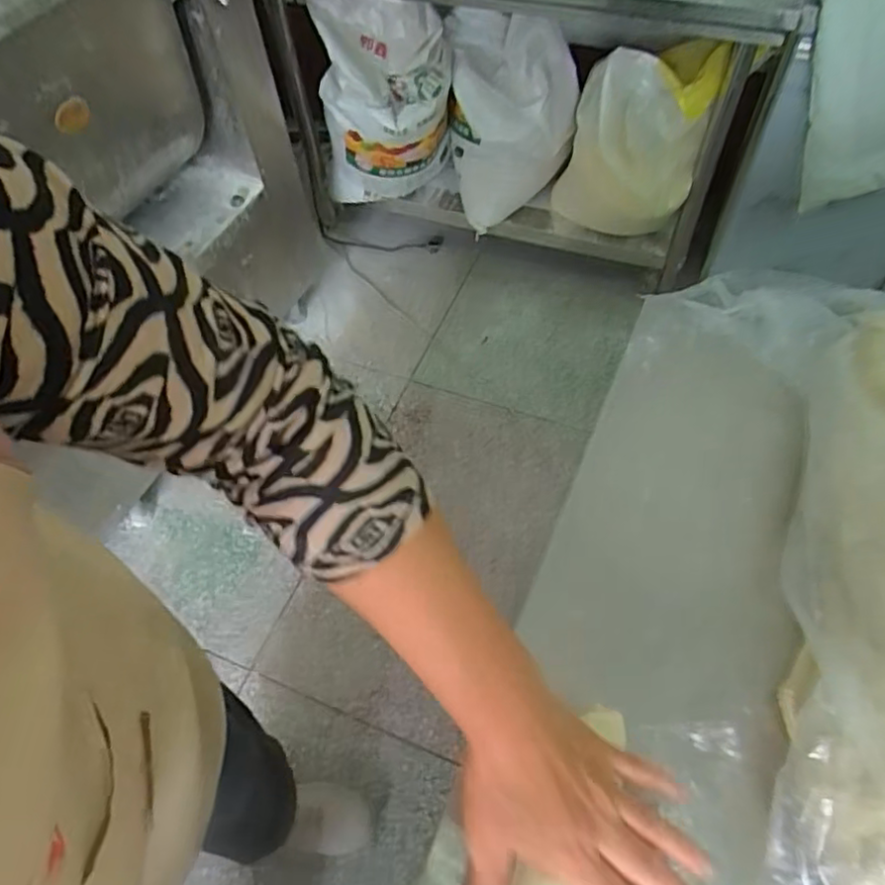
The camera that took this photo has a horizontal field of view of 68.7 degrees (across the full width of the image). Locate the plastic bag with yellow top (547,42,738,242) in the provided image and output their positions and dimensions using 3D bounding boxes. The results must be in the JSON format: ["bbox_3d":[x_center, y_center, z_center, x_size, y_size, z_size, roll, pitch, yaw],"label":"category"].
[{"bbox_3d":[0.425,-0.667,1.476,0.298,0.425,0.172,3,57,5],"label":"plastic bag with yellow top"}]

